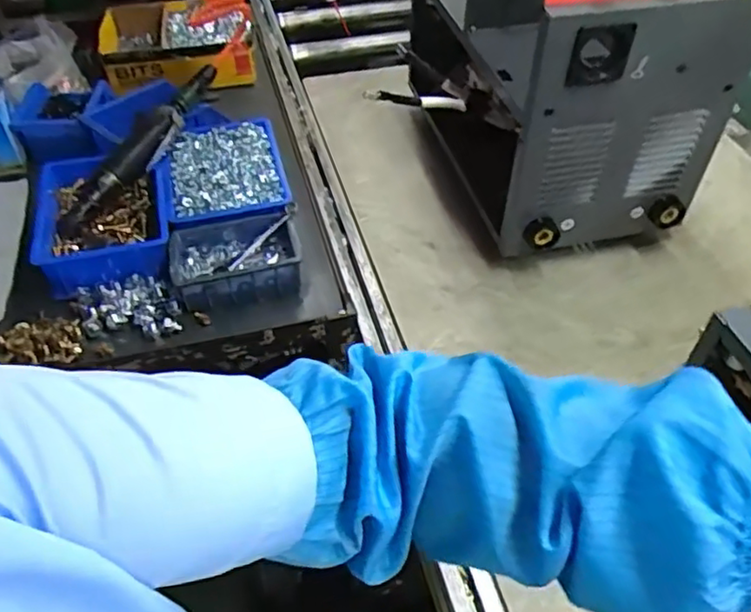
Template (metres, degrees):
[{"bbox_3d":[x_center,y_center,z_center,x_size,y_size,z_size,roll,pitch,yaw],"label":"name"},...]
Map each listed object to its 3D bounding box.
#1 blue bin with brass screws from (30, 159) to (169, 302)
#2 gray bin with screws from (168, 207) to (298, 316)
[{"bbox_3d":[-0.335,-0.110,0.796,0.155,0.066,0.195,-14,49,-13],"label":"blue bin with brass screws"},{"bbox_3d":[-0.163,-0.050,0.762,0.145,0.061,0.094,-9,48,-8],"label":"gray bin with screws"}]

